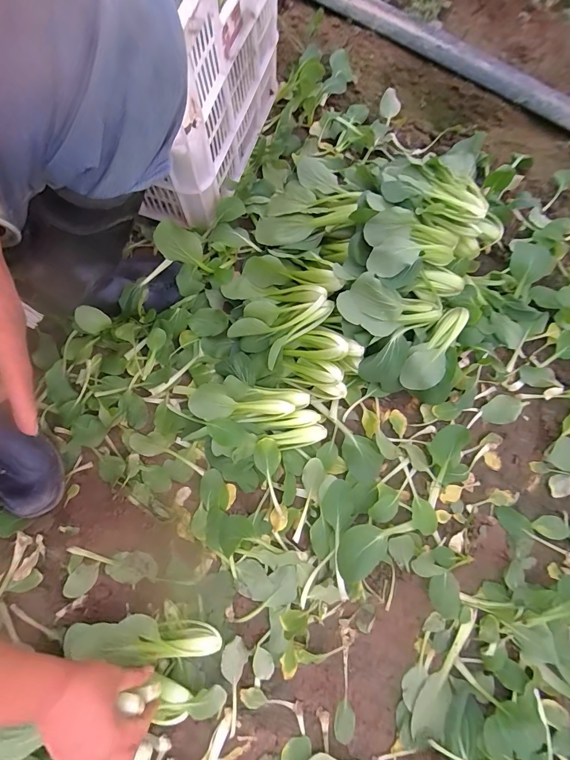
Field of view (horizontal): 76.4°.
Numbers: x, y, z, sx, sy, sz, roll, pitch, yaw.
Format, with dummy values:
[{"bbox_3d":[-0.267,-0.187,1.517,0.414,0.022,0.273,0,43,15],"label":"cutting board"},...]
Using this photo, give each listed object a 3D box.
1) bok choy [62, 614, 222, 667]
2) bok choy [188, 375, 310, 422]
[{"bbox_3d":[-0.193,0.355,0.498,0.206,0.038,0.058,3,76,-2],"label":"bok choy"},{"bbox_3d":[-0.055,0.032,0.575,0.182,0.039,0.072,3,78,1],"label":"bok choy"}]

